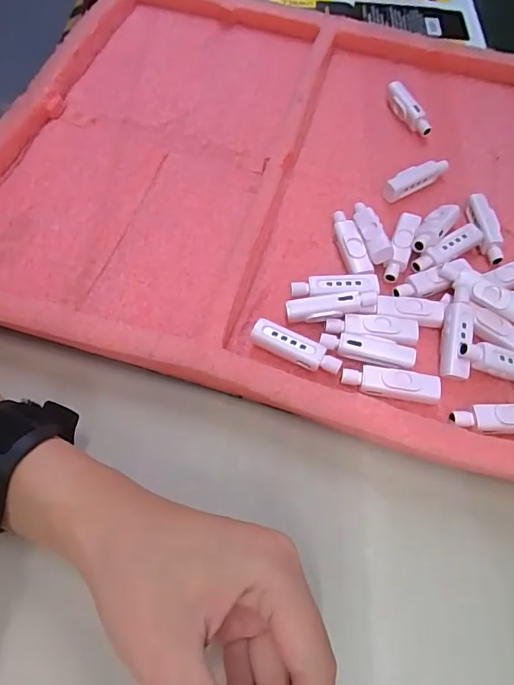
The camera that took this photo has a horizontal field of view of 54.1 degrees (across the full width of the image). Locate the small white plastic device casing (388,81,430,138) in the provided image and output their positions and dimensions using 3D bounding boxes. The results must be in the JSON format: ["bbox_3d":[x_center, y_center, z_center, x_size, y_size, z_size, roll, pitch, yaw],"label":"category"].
[{"bbox_3d":[0.124,-0.193,0.416,0.015,0.018,0.055,-16,63,-12],"label":"small white plastic device casing"}]

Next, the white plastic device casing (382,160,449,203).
[{"bbox_3d":[0.120,-0.124,0.381,0.059,0.016,0.014,-29,66,-18],"label":"white plastic device casing"}]

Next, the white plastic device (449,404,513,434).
[{"bbox_3d":[0.140,0.045,0.288,0.057,0.012,0.016,1,61,-3],"label":"white plastic device"}]

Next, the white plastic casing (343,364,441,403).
[{"bbox_3d":[0.079,0.023,0.293,0.056,0.011,0.017,9,61,2],"label":"white plastic casing"}]

